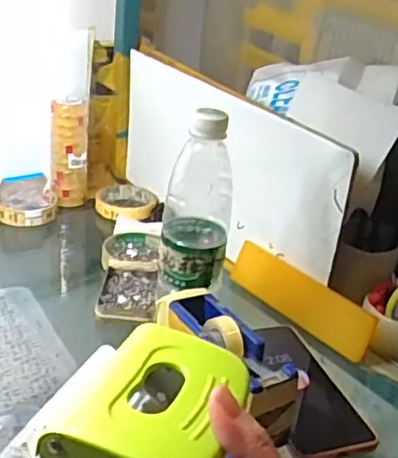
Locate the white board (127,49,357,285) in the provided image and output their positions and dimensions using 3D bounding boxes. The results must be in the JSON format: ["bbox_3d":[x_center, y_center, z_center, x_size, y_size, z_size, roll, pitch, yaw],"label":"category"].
[{"bbox_3d":[0.022,-0.082,0.756,0.013,0.175,0.415,-12,32,-34],"label":"white board"}]

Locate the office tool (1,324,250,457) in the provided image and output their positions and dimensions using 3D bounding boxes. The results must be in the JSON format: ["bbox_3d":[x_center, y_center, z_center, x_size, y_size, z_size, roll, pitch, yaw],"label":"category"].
[{"bbox_3d":[-0.028,0.097,0.296,0.084,0.056,0.100,16,27,19],"label":"office tool"}]

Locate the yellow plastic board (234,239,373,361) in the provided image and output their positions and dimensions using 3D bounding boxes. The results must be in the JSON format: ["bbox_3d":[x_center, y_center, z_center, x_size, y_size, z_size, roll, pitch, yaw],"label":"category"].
[{"bbox_3d":[0.105,0.071,0.652,0.020,0.049,0.186,-15,33,-37],"label":"yellow plastic board"}]

